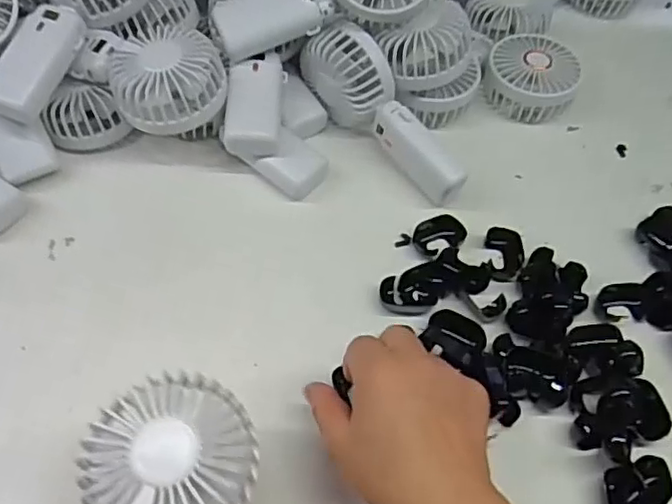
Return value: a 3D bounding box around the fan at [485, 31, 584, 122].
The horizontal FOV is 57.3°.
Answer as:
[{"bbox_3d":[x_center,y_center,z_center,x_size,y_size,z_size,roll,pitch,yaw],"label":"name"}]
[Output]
[{"bbox_3d":[0.185,-0.166,0.582,0.084,0.045,0.079,16,56,6],"label":"fan"}]

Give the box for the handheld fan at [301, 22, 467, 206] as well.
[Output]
[{"bbox_3d":[0.037,-0.111,0.522,0.045,0.077,0.174,-36,82,-25],"label":"handheld fan"}]

